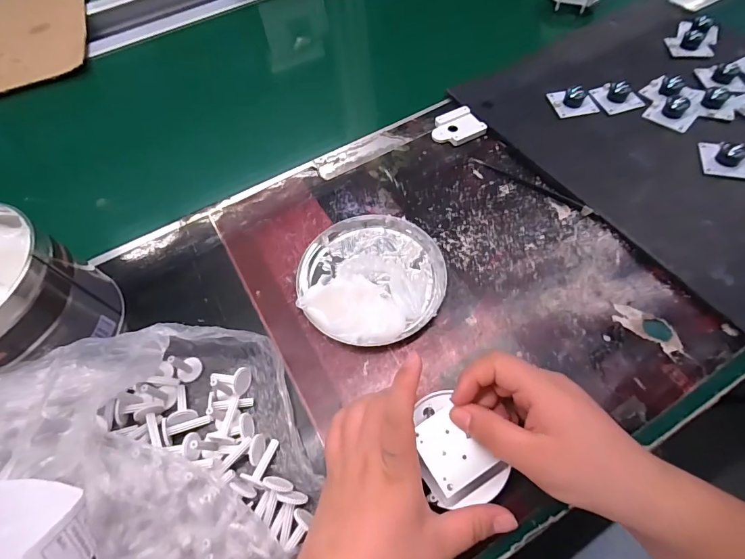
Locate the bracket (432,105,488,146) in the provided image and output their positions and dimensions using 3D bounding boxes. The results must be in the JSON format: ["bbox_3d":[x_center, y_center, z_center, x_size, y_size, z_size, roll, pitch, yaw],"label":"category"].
[{"bbox_3d":[0.093,-0.171,0.437,0.054,0.010,0.048,-24,61,-10],"label":"bracket"}]

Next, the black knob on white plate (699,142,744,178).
[{"bbox_3d":[0.347,-0.119,0.376,0.045,0.019,0.035,16,62,13],"label":"black knob on white plate"}]

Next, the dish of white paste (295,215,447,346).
[{"bbox_3d":[-0.002,-0.006,0.341,0.128,0.025,0.126,-2,60,3],"label":"dish of white paste"}]

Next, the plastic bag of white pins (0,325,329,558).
[{"bbox_3d":[-0.184,0.135,0.221,0.276,0.117,0.198,-22,61,-9],"label":"plastic bag of white pins"}]

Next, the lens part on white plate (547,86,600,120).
[{"bbox_3d":[0.226,-0.203,0.435,0.045,0.023,0.038,-8,60,0],"label":"lens part on white plate"}]

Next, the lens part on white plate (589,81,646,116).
[{"bbox_3d":[0.274,-0.208,0.433,0.043,0.024,0.044,-18,60,-6],"label":"lens part on white plate"}]

